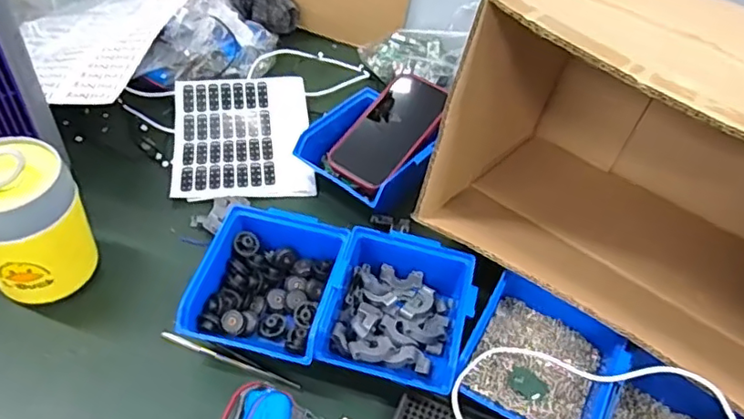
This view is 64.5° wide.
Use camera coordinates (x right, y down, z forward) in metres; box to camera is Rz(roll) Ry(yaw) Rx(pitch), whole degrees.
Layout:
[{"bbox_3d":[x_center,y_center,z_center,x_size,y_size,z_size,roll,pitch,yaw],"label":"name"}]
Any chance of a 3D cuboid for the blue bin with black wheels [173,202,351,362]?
[{"bbox_3d":[-0.090,0.070,0.533,0.115,0.063,0.141,13,49,5],"label":"blue bin with black wheels"}]

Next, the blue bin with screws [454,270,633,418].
[{"bbox_3d":[0.145,0.123,0.499,0.116,0.053,0.119,28,52,17],"label":"blue bin with screws"}]

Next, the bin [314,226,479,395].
[{"bbox_3d":[0.024,0.088,0.522,0.114,0.059,0.135,14,49,6],"label":"bin"}]

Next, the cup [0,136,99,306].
[{"bbox_3d":[-0.297,0.016,0.515,0.088,0.140,0.089,4,48,-4],"label":"cup"}]

